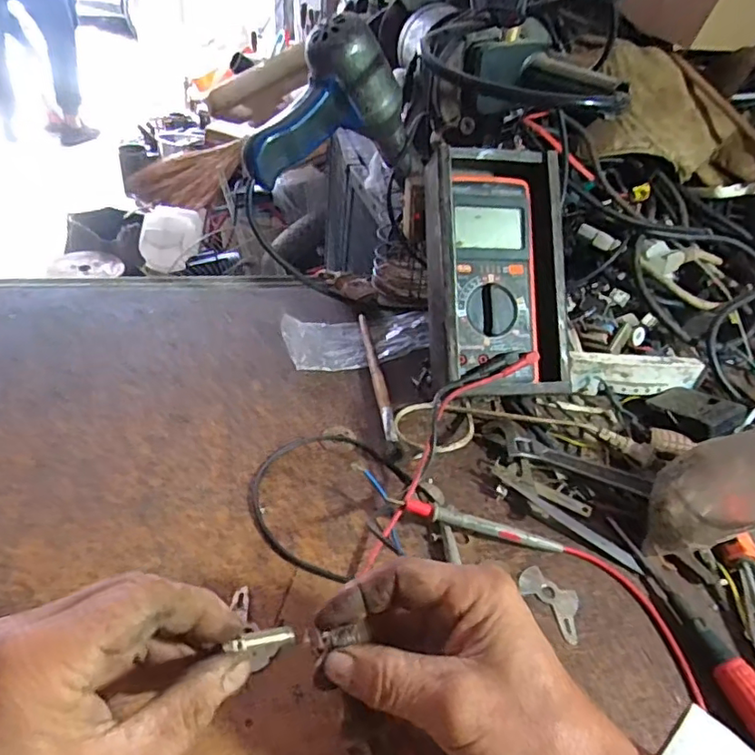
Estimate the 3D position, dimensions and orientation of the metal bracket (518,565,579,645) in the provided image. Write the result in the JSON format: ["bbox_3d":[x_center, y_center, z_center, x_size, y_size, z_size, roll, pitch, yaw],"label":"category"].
[{"bbox_3d":[0.113,0.142,0.371,0.029,0.004,0.049,-25,48,-33],"label":"metal bracket"}]

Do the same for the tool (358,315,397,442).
[{"bbox_3d":[-0.001,-0.005,0.516,0.011,0.007,0.175,-2,40,-10],"label":"tool"}]

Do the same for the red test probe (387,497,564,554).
[{"bbox_3d":[0.068,0.100,0.392,0.122,0.013,0.012,18,38,-6],"label":"red test probe"}]

